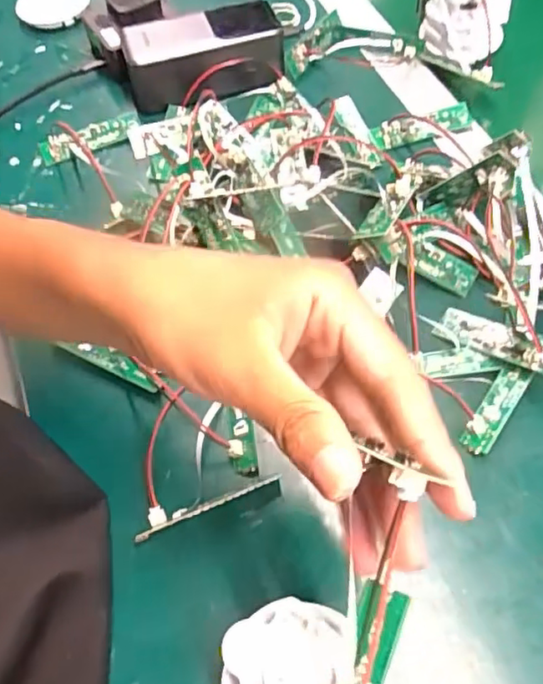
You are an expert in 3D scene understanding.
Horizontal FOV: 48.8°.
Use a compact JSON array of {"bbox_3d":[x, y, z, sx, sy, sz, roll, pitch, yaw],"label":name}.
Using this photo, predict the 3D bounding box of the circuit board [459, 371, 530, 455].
[{"bbox_3d":[0.128,0.038,0.341,0.016,0.009,0.055,32,66,20],"label":"circuit board"}]

